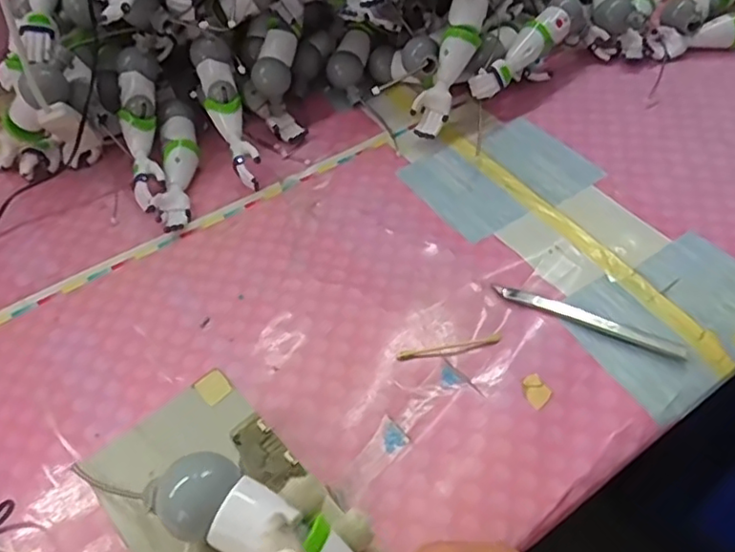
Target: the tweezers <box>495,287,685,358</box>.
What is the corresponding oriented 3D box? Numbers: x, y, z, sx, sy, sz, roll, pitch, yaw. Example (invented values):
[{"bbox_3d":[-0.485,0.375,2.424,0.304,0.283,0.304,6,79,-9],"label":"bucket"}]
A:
[{"bbox_3d":[0.154,0.030,0.435,0.132,0.010,0.013,22,56,21],"label":"tweezers"}]

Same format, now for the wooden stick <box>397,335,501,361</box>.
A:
[{"bbox_3d":[0.057,0.050,0.432,0.073,0.004,0.006,-9,51,-3],"label":"wooden stick"}]

